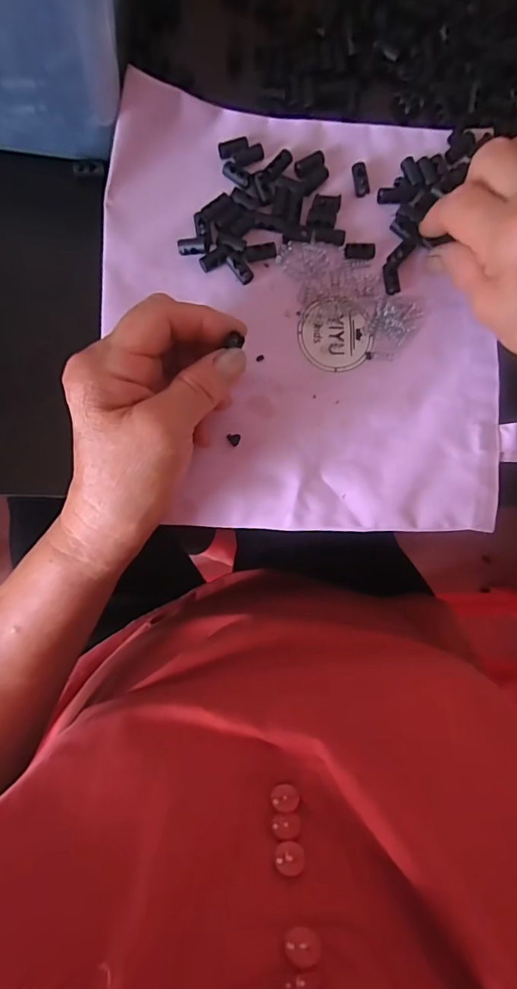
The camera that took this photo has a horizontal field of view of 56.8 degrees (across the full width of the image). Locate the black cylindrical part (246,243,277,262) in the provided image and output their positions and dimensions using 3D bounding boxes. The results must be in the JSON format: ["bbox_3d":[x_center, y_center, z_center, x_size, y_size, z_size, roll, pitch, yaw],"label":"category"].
[{"bbox_3d":[0.002,-0.149,0.294,0.019,0.005,0.007,-12,88,-6],"label":"black cylindrical part"}]

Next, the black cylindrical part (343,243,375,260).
[{"bbox_3d":[0.064,-0.154,0.301,0.019,0.004,0.009,-4,87,-6],"label":"black cylindrical part"}]

